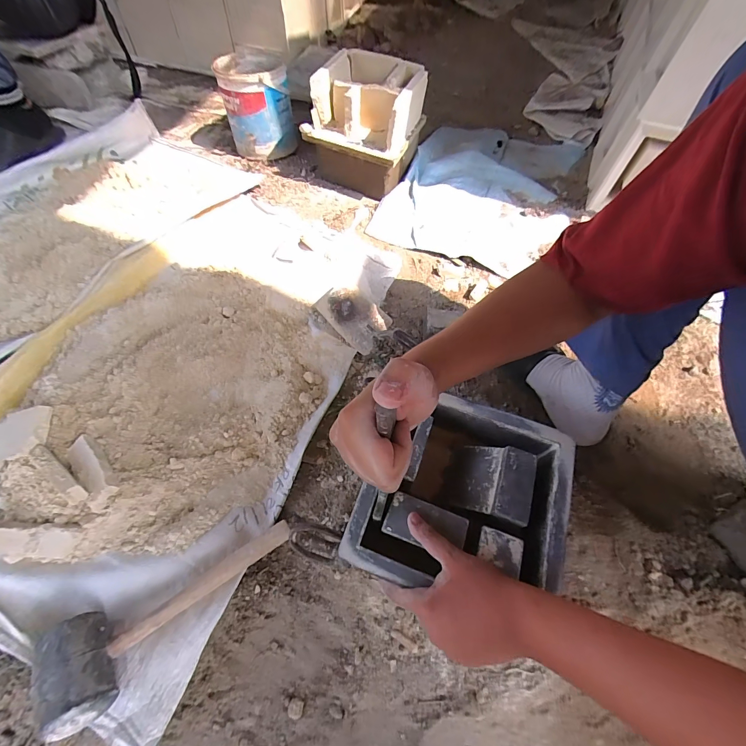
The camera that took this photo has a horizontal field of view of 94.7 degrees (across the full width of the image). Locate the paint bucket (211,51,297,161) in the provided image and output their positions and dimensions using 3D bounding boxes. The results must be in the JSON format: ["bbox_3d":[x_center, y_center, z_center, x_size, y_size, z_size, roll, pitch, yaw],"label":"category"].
[{"bbox_3d":[-0.303,-0.703,0.910,0.170,0.180,0.177,-11,61,-11],"label":"paint bucket"}]

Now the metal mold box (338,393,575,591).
[{"bbox_3d":[0.112,0.163,0.455,0.238,0.096,0.239,20,61,7],"label":"metal mold box"}]

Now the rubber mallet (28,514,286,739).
[{"bbox_3d":[-0.222,0.290,0.414,0.278,0.076,0.106,-21,63,-16],"label":"rubber mallet"}]

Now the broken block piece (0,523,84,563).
[{"bbox_3d":[-0.433,0.215,0.438,0.117,0.033,0.040,-1,58,-2],"label":"broken block piece"}]

